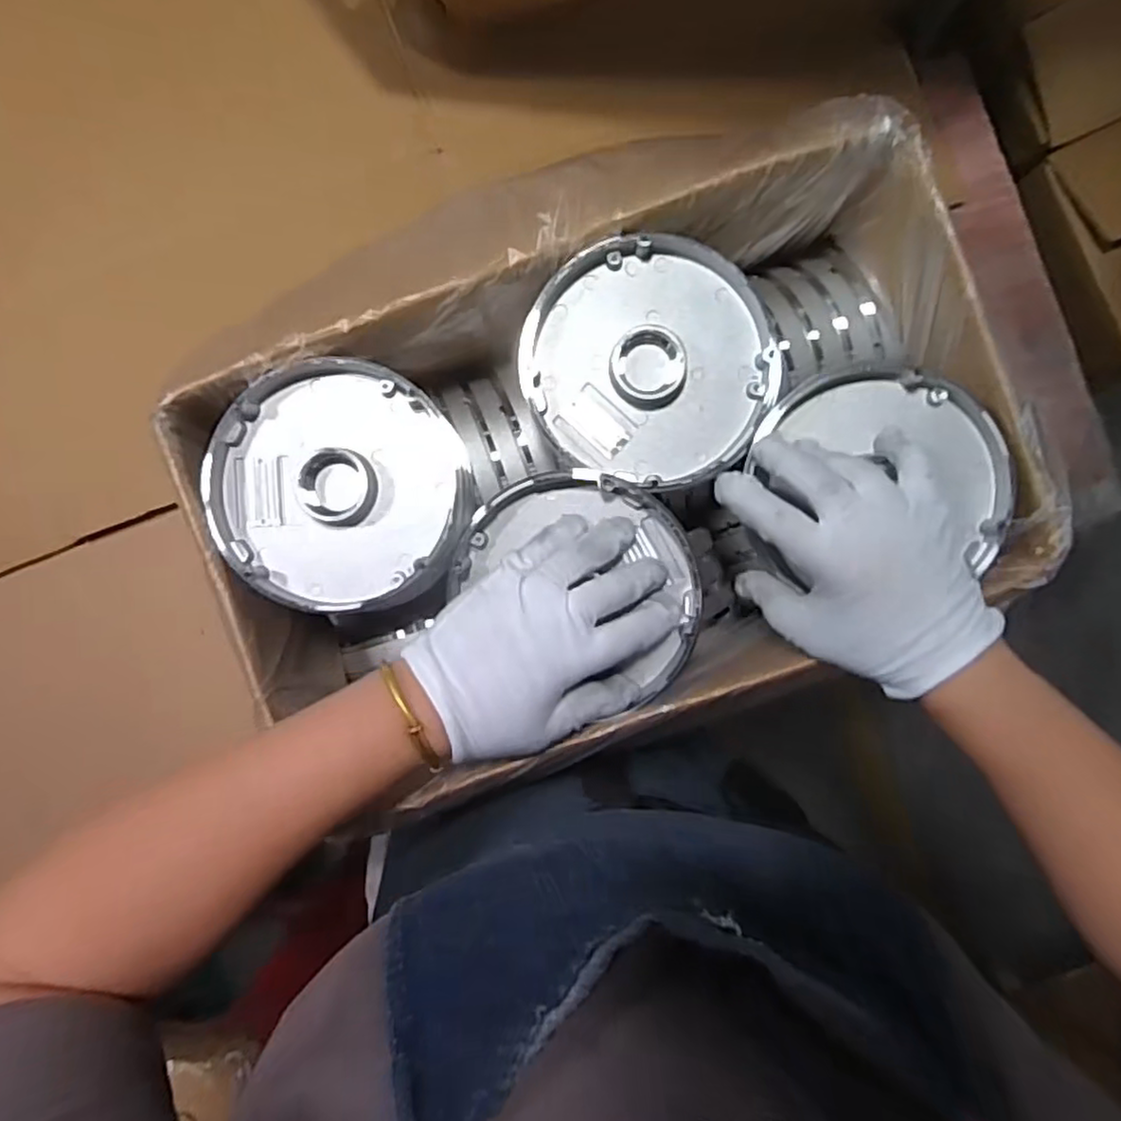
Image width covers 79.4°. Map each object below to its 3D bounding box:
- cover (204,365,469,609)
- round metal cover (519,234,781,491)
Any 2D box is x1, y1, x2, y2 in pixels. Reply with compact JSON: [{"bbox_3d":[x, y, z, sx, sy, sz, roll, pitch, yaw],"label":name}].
[{"bbox_3d":[-0.123,-0.040,0.378,0.143,0.017,0.131,0,90,0],"label":"cover"},{"bbox_3d":[0.051,-0.113,0.388,0.141,0.021,0.131,0,90,0],"label":"round metal cover"}]

